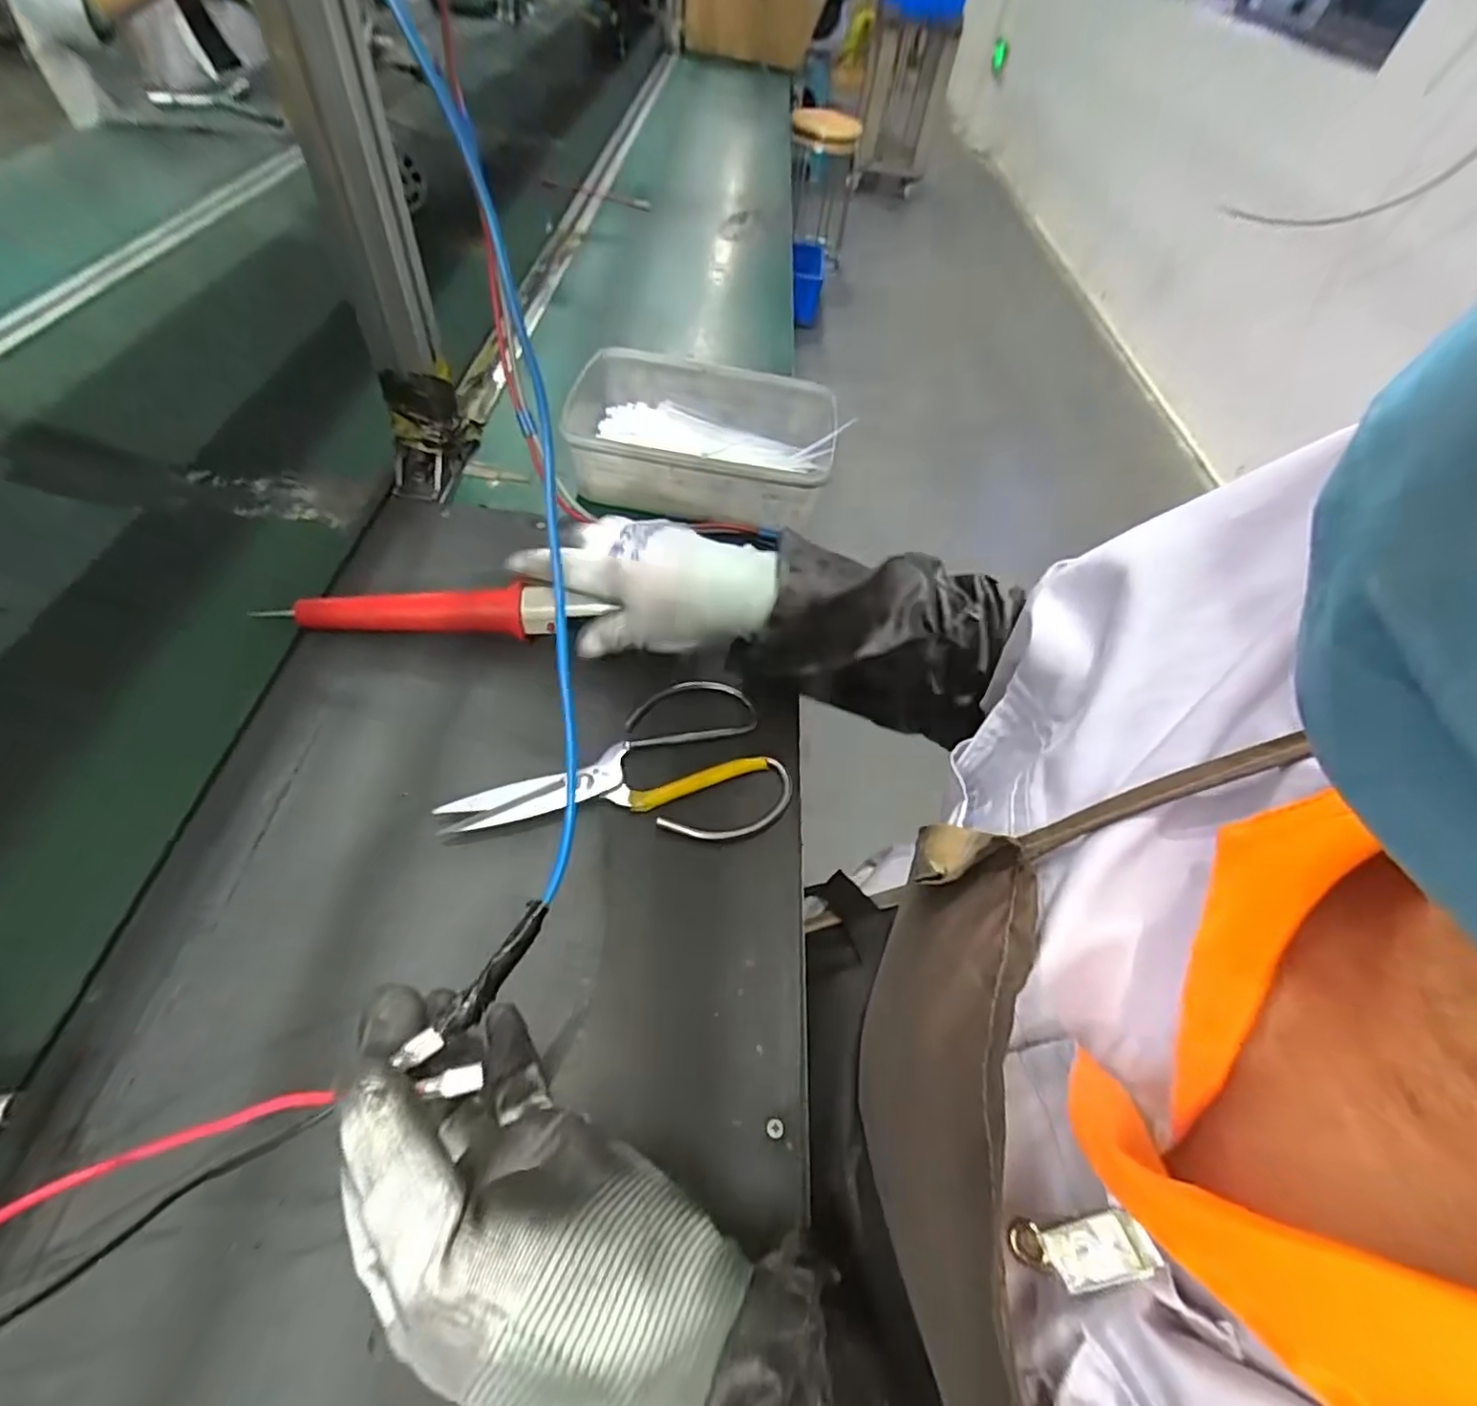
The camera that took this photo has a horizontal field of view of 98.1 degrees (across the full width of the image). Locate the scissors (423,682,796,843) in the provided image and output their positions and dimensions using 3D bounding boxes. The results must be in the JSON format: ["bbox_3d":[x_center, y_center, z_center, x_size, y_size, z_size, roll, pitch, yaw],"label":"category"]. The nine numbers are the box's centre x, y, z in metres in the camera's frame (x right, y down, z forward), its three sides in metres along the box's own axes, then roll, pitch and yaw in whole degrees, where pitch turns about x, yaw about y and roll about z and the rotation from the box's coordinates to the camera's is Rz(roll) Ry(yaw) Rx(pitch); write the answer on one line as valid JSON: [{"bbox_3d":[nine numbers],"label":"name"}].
[{"bbox_3d":[-0.069,0.032,0.404,0.197,0.023,0.113,0,54,-8],"label":"scissors"}]

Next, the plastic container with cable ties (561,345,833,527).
[{"bbox_3d":[-0.028,-0.233,0.563,0.227,0.060,0.160,9,53,-1],"label":"plastic container with cable ties"}]

